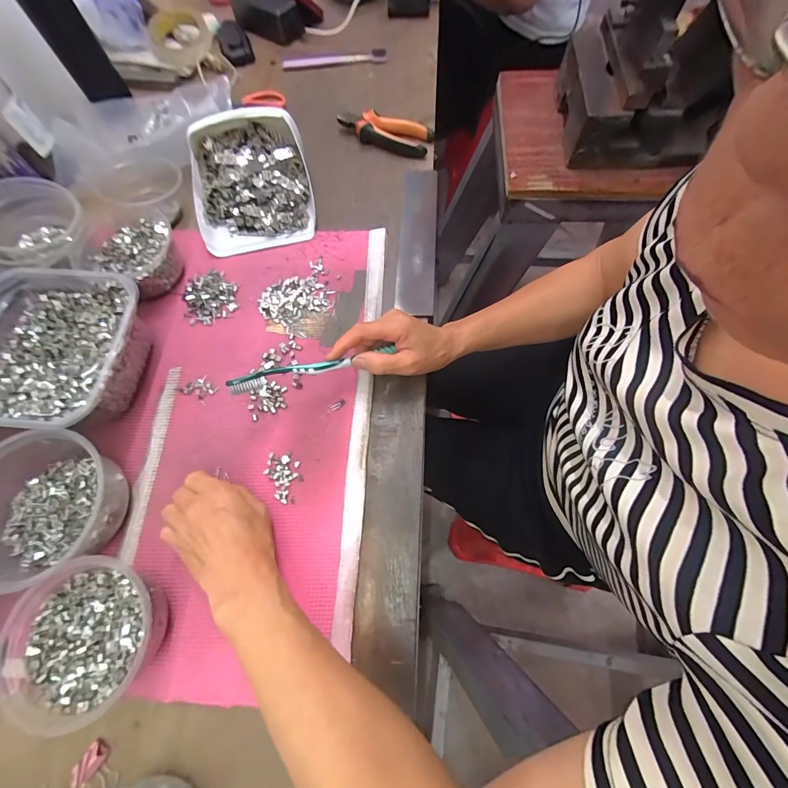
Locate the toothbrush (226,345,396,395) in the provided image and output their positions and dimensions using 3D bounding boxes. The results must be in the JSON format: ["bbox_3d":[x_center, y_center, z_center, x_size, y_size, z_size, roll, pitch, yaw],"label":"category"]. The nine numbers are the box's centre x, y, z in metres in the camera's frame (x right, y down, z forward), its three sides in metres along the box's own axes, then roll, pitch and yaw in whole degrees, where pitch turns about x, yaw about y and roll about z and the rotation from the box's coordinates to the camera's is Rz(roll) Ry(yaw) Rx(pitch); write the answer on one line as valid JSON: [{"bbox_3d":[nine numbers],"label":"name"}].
[{"bbox_3d":[-0.080,-0.027,0.370,0.165,0.010,0.016,-14,69,-17],"label":"toothbrush"}]

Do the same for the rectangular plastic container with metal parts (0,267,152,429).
[{"bbox_3d":[-0.367,-0.041,0.400,0.178,0.072,0.167,5,69,3],"label":"rectangular plastic container with metal parts"}]

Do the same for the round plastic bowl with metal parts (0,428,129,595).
[{"bbox_3d":[-0.327,0.108,0.347,0.114,0.066,0.128,-7,69,-2],"label":"round plastic bowl with metal parts"}]

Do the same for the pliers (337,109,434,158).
[{"bbox_3d":[-0.014,-0.412,0.563,0.148,0.018,0.063,24,72,10],"label":"pliers"}]

